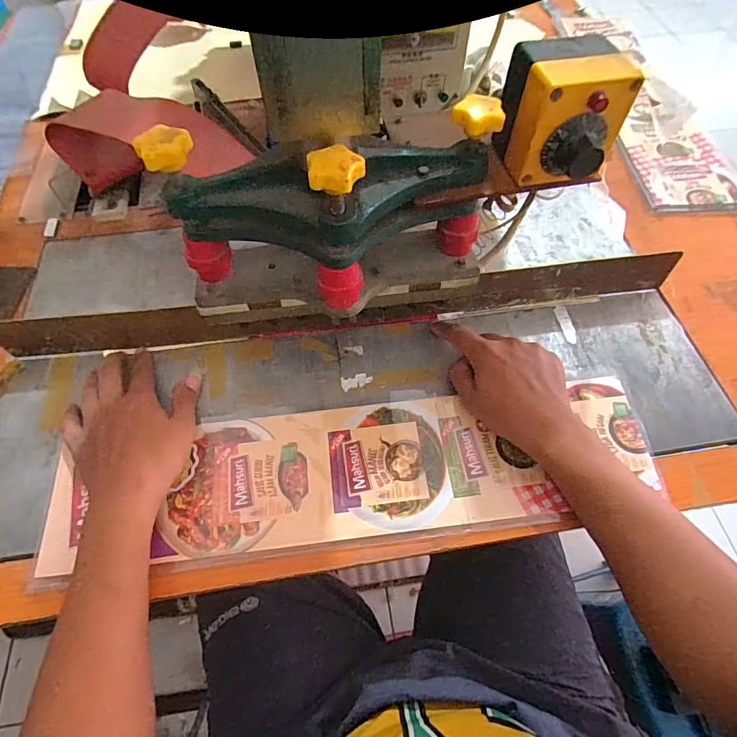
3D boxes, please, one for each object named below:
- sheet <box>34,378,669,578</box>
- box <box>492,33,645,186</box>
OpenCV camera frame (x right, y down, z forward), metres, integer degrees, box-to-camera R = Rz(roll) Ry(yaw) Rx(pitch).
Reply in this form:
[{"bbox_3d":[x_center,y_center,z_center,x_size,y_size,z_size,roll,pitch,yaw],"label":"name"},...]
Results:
[{"bbox_3d":[-0.010,0.093,0.407,0.545,0.010,0.123,-6,62,-3],"label":"sheet"},{"bbox_3d":[0.145,-0.191,0.323,0.079,0.078,0.079,-6,61,0],"label":"box"}]

